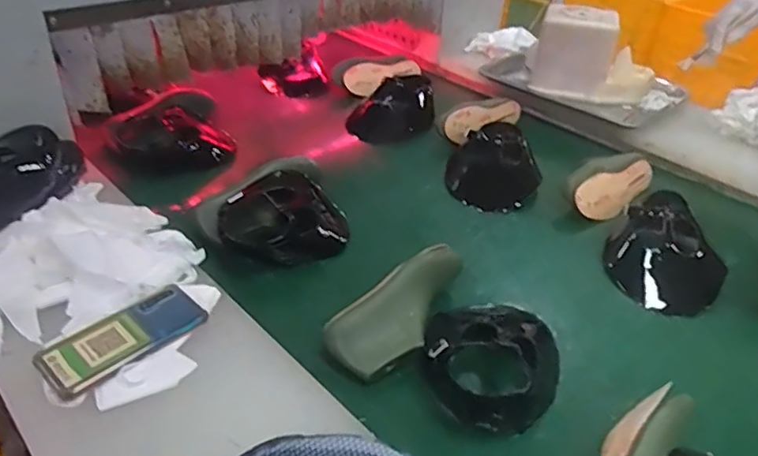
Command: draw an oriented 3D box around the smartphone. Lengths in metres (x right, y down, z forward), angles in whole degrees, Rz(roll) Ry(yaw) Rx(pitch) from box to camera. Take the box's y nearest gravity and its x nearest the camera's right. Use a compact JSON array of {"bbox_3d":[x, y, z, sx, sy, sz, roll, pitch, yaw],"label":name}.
[{"bbox_3d":[-0.272,0.115,0.638,0.080,0.014,0.162,27,41,34],"label":"smartphone"}]

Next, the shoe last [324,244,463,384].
[{"bbox_3d":[0.035,0.104,0.741,0.085,0.081,0.215,30,43,35],"label":"shoe last"}]

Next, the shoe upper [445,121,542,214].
[{"bbox_3d":[0.204,-0.119,1.061,0.157,0.055,0.223,7,33,8],"label":"shoe upper"}]

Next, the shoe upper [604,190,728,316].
[{"bbox_3d":[0.420,0.036,0.867,0.154,0.065,0.216,19,37,25],"label":"shoe upper"}]

